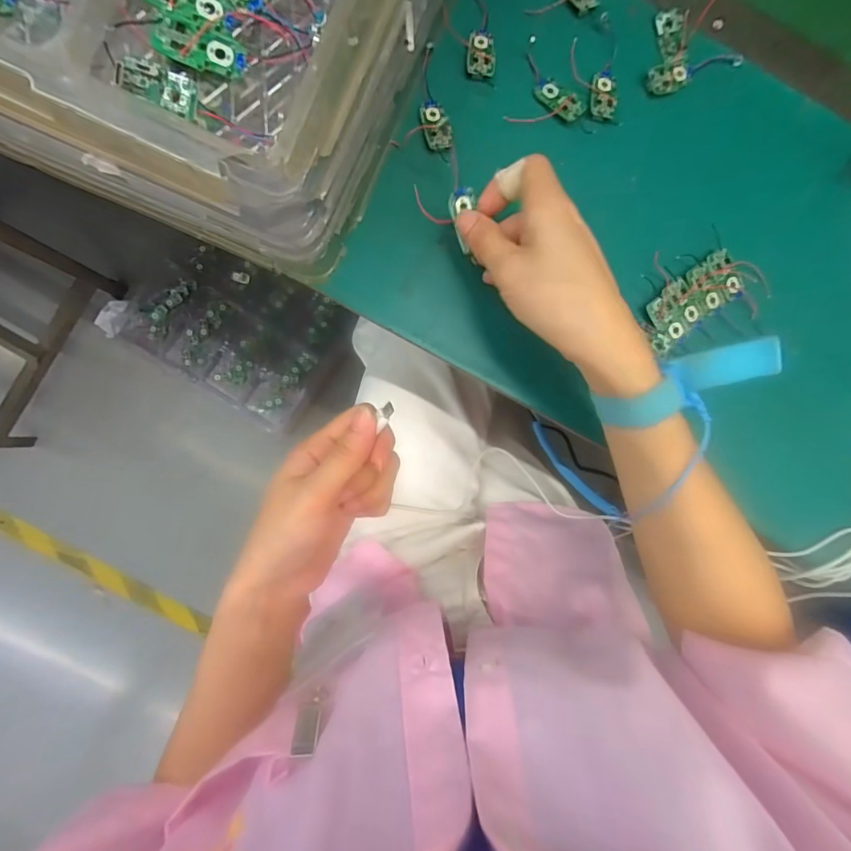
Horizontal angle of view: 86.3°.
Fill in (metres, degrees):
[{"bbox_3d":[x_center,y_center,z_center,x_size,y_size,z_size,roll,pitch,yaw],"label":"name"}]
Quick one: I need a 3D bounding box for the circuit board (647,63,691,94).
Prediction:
[{"bbox_3d":[0.176,-0.250,0.325,0.034,0.004,0.019,-19,89,-3],"label":"circuit board"}]

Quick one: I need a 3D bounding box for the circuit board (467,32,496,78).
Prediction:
[{"bbox_3d":[0.040,-0.262,0.319,0.019,0.006,0.035,7,88,-3],"label":"circuit board"}]

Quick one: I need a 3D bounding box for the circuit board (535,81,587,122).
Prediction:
[{"bbox_3d":[0.095,-0.229,0.320,0.037,0.004,0.020,35,87,-2],"label":"circuit board"}]

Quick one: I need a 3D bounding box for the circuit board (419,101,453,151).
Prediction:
[{"bbox_3d":[0.008,-0.209,0.315,0.018,0.006,0.037,-14,89,-3],"label":"circuit board"}]

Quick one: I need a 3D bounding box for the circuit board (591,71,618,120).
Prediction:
[{"bbox_3d":[0.127,-0.235,0.322,0.018,0.004,0.035,5,88,-3],"label":"circuit board"}]

